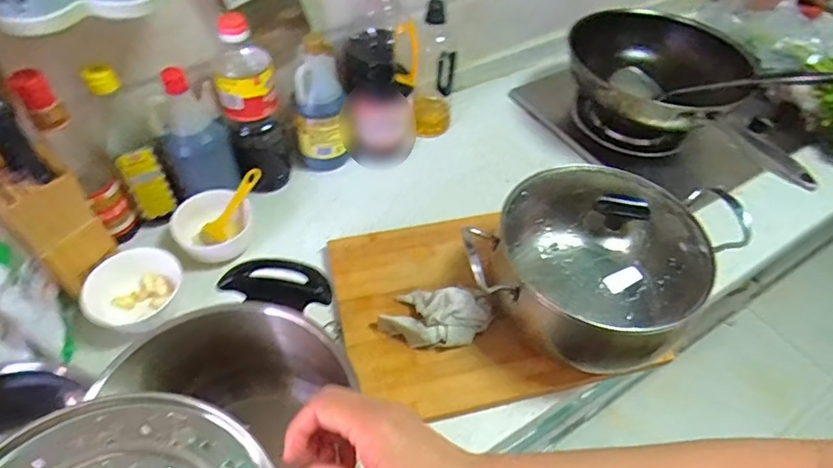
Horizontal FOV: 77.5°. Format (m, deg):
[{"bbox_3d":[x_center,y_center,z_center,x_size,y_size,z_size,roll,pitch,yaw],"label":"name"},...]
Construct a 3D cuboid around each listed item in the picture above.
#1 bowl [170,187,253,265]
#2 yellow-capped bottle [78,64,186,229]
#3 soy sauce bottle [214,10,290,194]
[{"bbox_3d":[-0.277,-0.016,0.723,0.089,0.054,0.104,13,51,7],"label":"bowl"},{"bbox_3d":[-0.384,-0.118,0.699,0.073,0.233,0.082,-32,59,-27],"label":"yellow-capped bottle"},{"bbox_3d":[-0.232,-0.176,0.739,0.082,0.262,0.067,-14,53,-15],"label":"soy sauce bottle"}]

